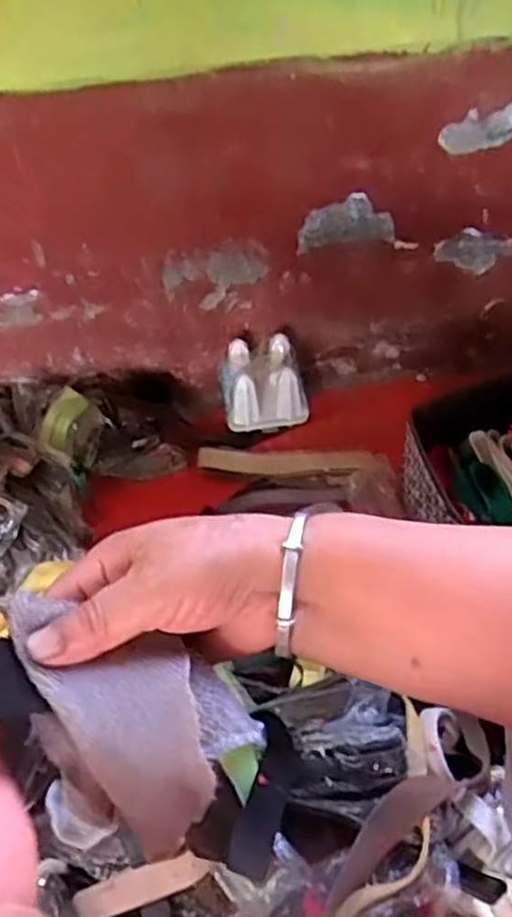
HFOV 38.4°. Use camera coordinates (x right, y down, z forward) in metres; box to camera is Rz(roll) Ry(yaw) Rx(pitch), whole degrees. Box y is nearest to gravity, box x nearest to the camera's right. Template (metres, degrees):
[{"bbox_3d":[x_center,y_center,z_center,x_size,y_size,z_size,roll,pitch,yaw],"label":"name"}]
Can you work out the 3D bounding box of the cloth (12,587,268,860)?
[{"bbox_3d":[-0.051,0.093,0.295,0.060,0.012,0.110,-39,81,-20],"label":"cloth"}]

